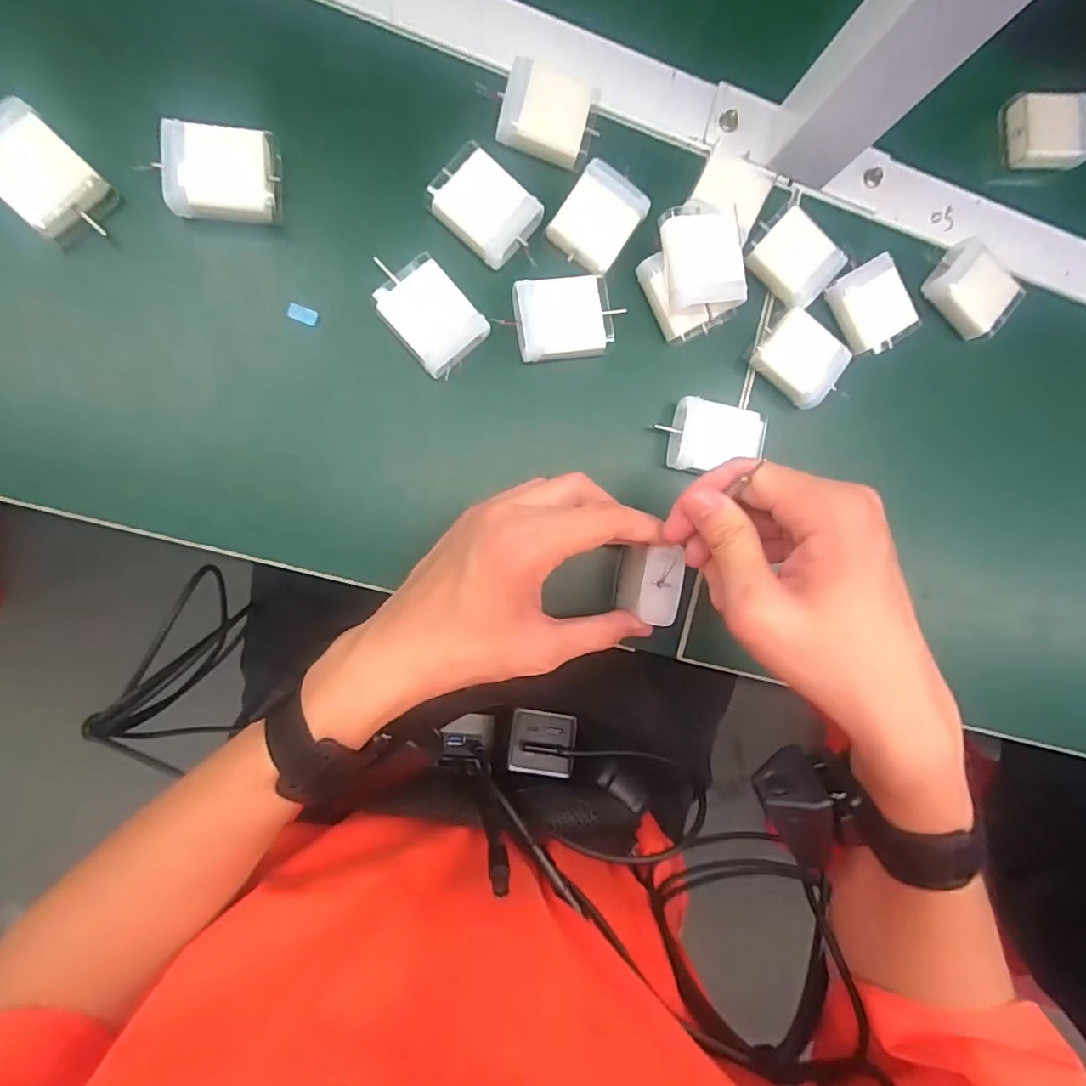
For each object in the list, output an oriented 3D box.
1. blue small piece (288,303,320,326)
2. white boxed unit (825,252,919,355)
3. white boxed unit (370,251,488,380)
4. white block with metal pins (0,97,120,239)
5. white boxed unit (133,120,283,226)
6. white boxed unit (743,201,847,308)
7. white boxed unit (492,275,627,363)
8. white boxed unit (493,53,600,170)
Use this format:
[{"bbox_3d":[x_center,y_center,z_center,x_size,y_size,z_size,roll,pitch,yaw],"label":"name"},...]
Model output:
[{"bbox_3d":[-0.128,-0.122,0.297,0.015,0.004,0.009,16,89,-8],"label":"blue small piece"},{"bbox_3d":[0.201,-0.143,0.340,0.044,0.011,0.050,-31,95,-7],"label":"white boxed unit"},{"bbox_3d":[-0.063,-0.124,0.301,0.041,0.014,0.060,-45,97,-5],"label":"white boxed unit"},{"bbox_3d":[-0.238,-0.174,0.265,0.054,0.023,0.040,44,85,-7],"label":"white block with metal pins"},{"bbox_3d":[-0.163,-0.185,0.282,0.052,0.021,0.042,-5,92,-8],"label":"white boxed unit"},{"bbox_3d":[0.150,-0.169,0.334,0.047,0.015,0.044,43,85,-7],"label":"white boxed unit"},{"bbox_3d":[0.010,-0.124,0.312,0.057,0.013,0.043,-12,93,-8],"label":"white boxed unit"},{"bbox_3d":[0.004,-0.237,0.307,0.050,0.010,0.045,13,89,-8],"label":"white boxed unit"}]

